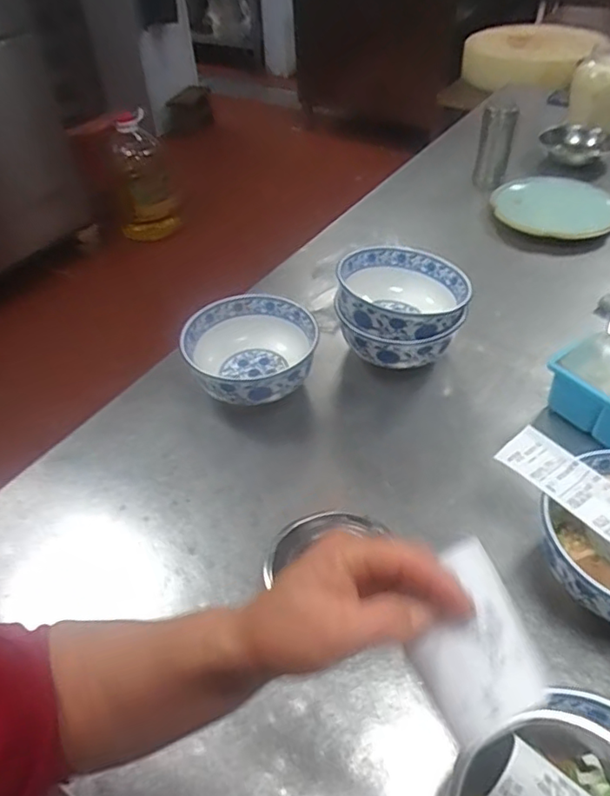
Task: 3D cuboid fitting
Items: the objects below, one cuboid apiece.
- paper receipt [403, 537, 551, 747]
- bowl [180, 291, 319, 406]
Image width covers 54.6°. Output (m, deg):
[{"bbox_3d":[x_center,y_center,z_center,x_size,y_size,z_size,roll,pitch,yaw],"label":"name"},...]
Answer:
[{"bbox_3d":[0.079,0.116,0.286,0.058,0.007,0.076,-32,57,2],"label":"paper receipt"},{"bbox_3d":[-0.068,-0.052,0.776,0.164,0.088,0.157,-2,44,2],"label":"bowl"}]

